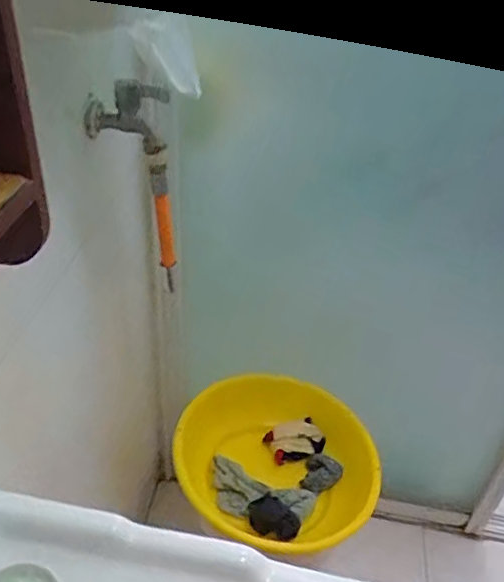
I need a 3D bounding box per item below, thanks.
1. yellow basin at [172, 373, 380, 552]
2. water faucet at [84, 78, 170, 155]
[{"bbox_3d":[0.050,0.324,1.027,0.358,0.135,0.326,3,38,-2],"label":"yellow basin"},{"bbox_3d":[-0.148,-0.207,0.668,0.108,0.085,0.031,14,39,11],"label":"water faucet"}]

